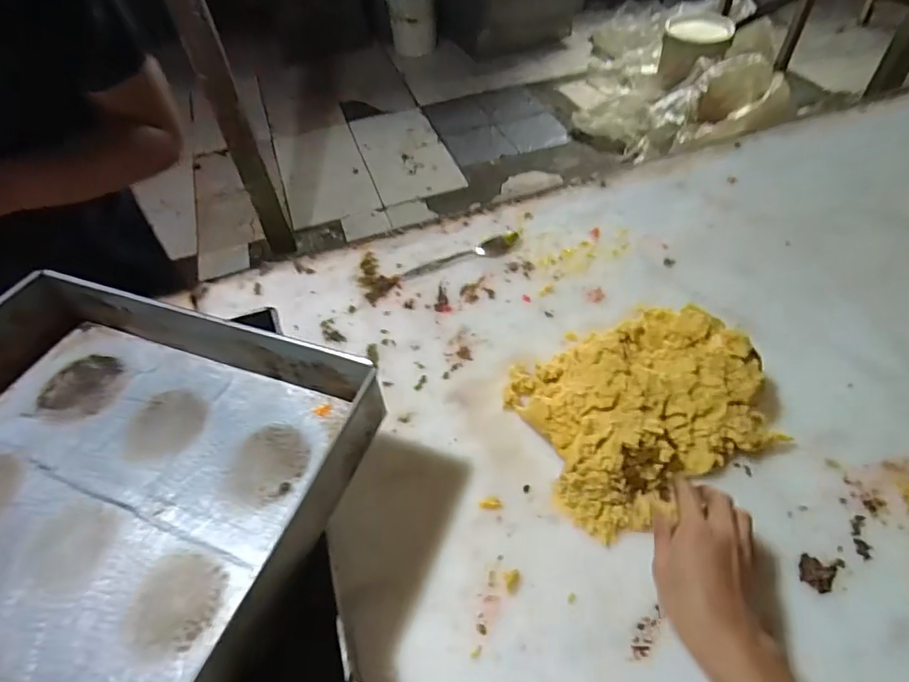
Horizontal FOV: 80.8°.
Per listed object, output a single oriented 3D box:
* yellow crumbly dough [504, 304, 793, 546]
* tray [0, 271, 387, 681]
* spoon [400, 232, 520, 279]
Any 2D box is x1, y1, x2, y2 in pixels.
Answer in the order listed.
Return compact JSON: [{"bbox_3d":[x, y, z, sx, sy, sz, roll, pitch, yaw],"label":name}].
[{"bbox_3d":[0.184,0.058,0.531,0.232,0.070,0.210,-17,50,-10],"label":"yellow crumbly dough"},{"bbox_3d":[-0.315,0.139,0.412,0.403,0.081,0.401,15,52,16],"label":"tray"},{"bbox_3d":[0.009,-0.119,0.734,0.170,0.013,0.031,-18,50,-11],"label":"spoon"}]

